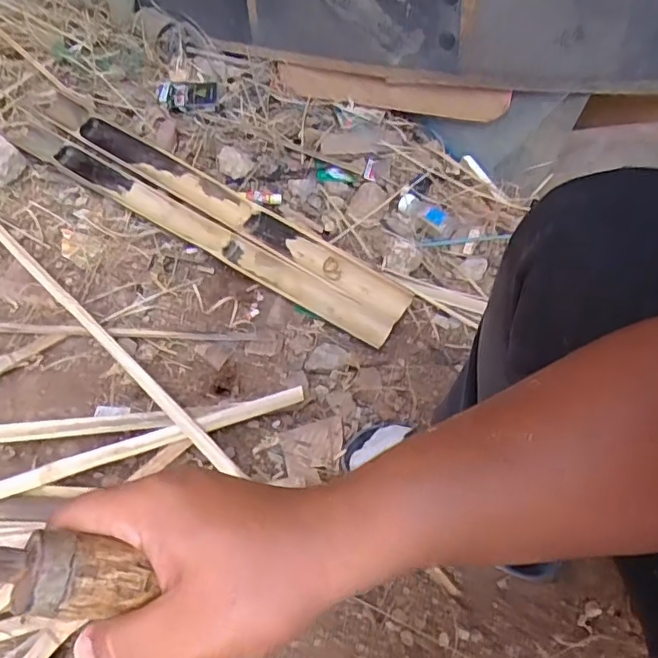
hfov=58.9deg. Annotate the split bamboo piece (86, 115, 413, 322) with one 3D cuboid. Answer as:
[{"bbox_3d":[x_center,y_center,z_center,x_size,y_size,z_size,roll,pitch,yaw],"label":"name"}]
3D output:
[{"bbox_3d":[-0.153,-0.200,0.938,0.637,0.027,0.058,31,63,18],"label":"split bamboo piece"}]

